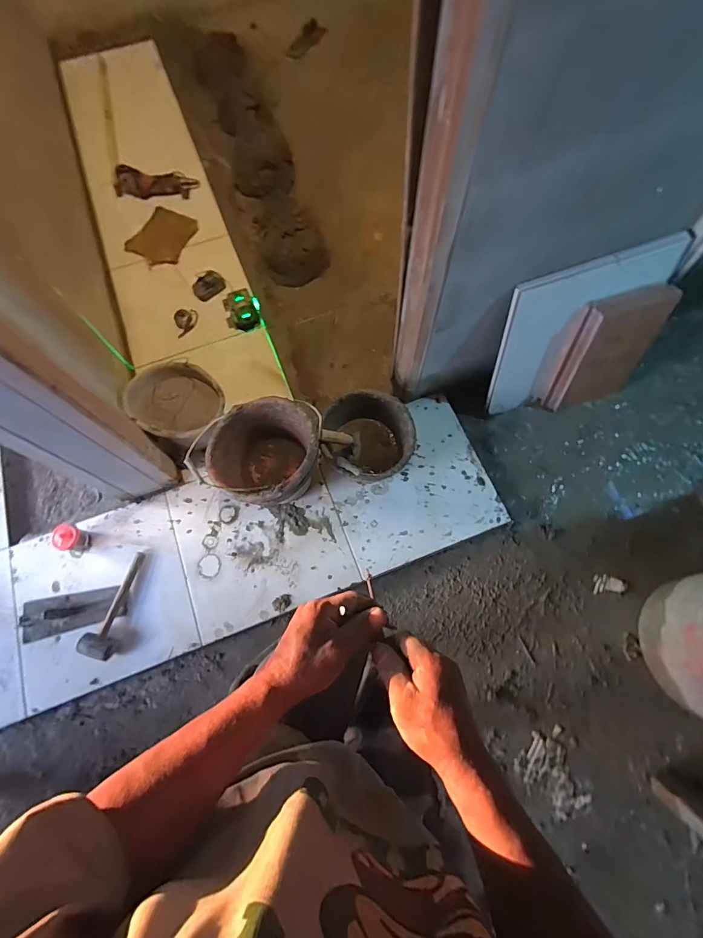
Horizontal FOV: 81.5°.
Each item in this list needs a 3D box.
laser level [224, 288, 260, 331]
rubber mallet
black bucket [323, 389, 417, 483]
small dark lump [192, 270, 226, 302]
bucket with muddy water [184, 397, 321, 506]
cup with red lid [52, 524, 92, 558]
[{"bbox_3d":[-0.399,-0.575,1.495,0.129,0.128,0.099,-25,73,-8],"label":"laser level"},{"bbox_3d":[-0.686,0.394,1.202,0.092,0.061,0.300,18,73,6],"label":"rubber mallet"},{"bbox_3d":[0.054,-0.079,1.259,0.243,0.209,0.256,0,72,0],"label":"black bucket"},{"bbox_3d":[-0.546,-0.703,1.565,0.127,0.046,0.085,-37,75,-11],"label":"small dark lump"},{"bbox_3d":[-0.237,-0.022,1.217,0.281,0.293,0.285,-1,70,2],"label":"bucket with muddy water"},{"bbox_3d":[-0.858,0.219,1.259,0.081,0.093,0.074,0,72,0],"label":"cup with red lid"}]

